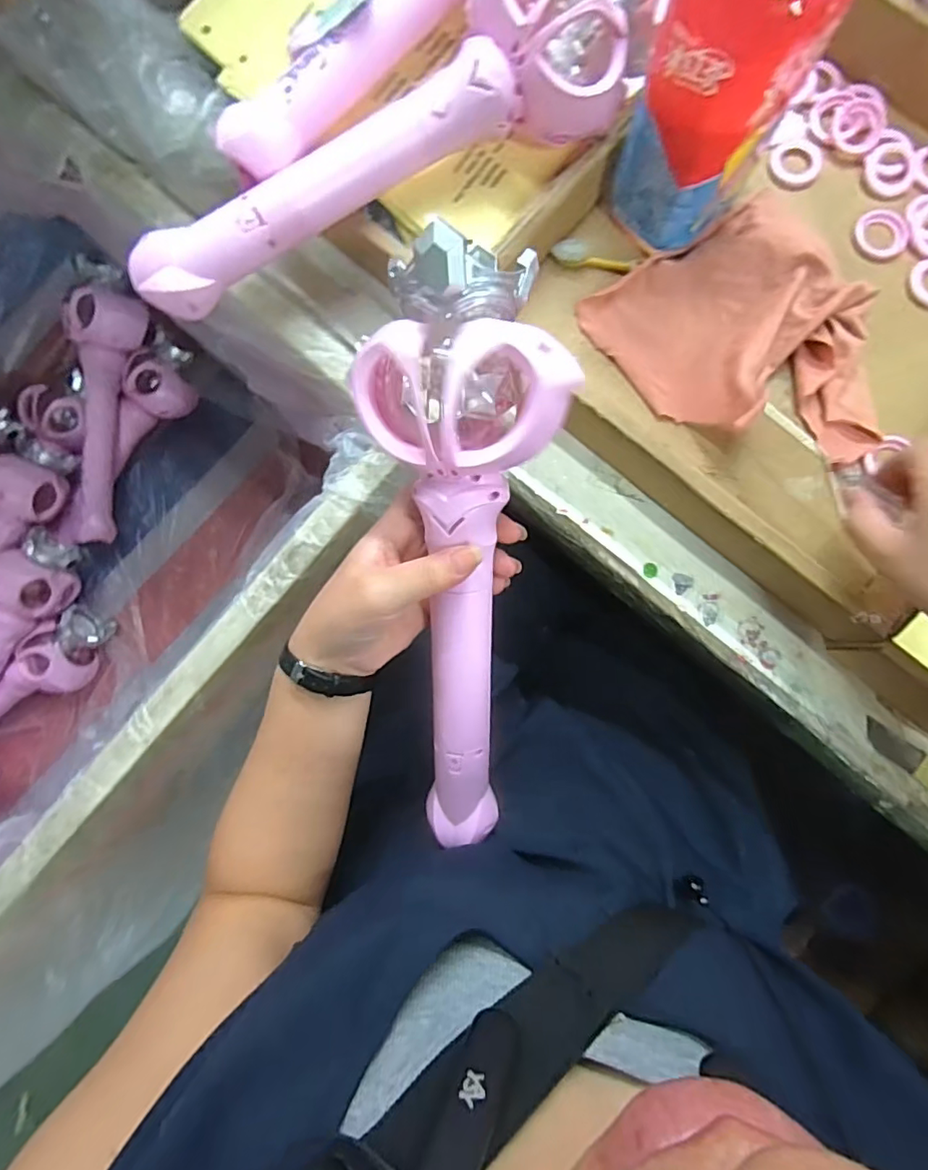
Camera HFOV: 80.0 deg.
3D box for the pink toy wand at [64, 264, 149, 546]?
[{"bbox_3d":[-0.480,-0.219,0.724,0.086,0.064,0.326,7,97,3],"label":"pink toy wand"}]

